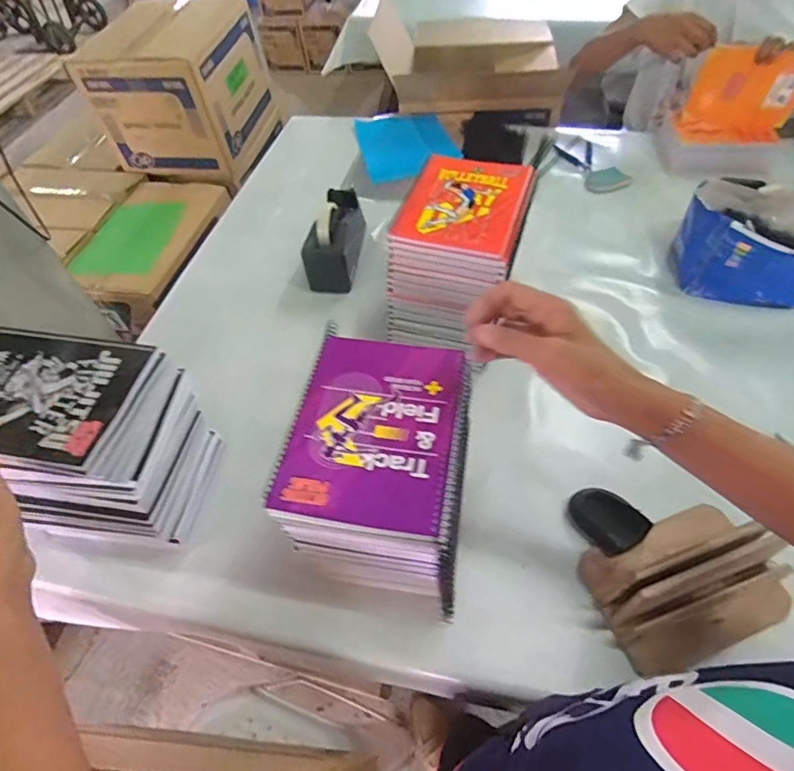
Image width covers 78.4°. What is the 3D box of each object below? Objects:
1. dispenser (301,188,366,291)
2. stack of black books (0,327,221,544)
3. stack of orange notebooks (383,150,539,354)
[{"bbox_3d":[-0.109,-0.276,0.900,0.079,0.097,0.187,8,55,11],"label":"dispenser"},{"bbox_3d":[-0.349,0.066,0.556,0.186,0.189,0.157,4,54,8],"label":"stack of black books"},{"bbox_3d":[0.095,-0.188,0.743,0.161,0.211,0.202,13,56,14],"label":"stack of orange notebooks"}]

